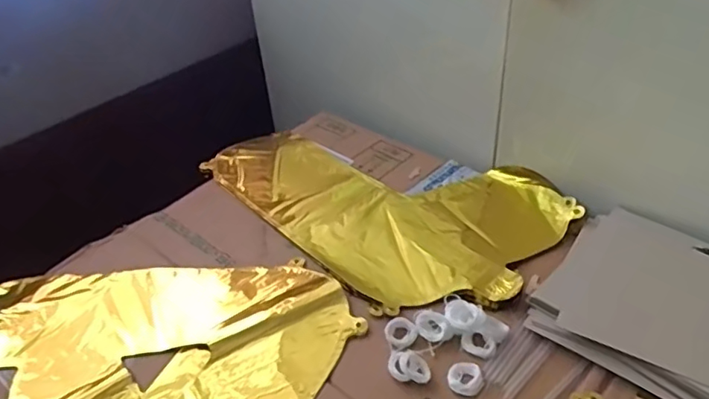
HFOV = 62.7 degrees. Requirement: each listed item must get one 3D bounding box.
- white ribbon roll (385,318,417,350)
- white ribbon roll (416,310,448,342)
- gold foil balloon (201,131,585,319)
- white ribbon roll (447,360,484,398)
[{"bbox_3d":[0.040,0.115,0.505,0.024,0.007,0.026,-4,41,3],"label":"white ribbon roll"},{"bbox_3d":[0.067,0.110,0.505,0.029,0.009,0.029,-7,56,11],"label":"white ribbon roll"},{"bbox_3d":[0.024,0.001,0.675,0.397,0.031,0.253,26,46,35],"label":"gold foil balloon"},{"bbox_3d":[0.090,0.144,0.469,0.028,0.007,0.028,-4,41,3],"label":"white ribbon roll"}]

